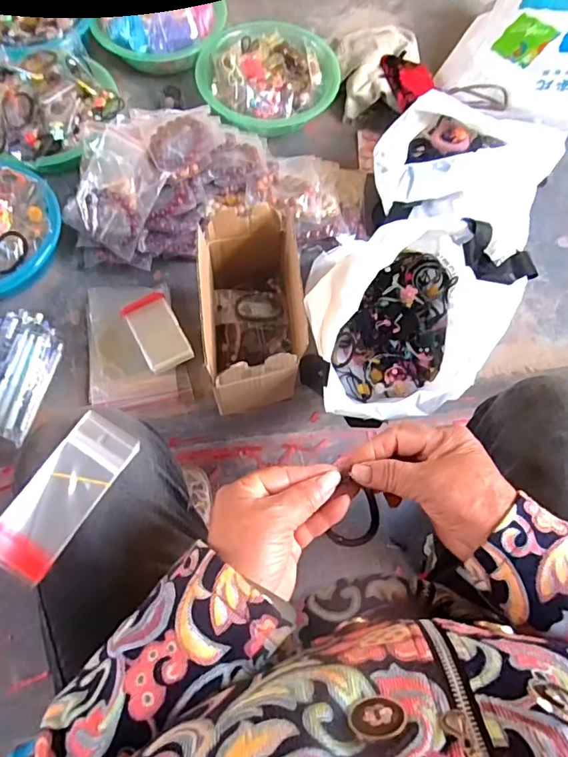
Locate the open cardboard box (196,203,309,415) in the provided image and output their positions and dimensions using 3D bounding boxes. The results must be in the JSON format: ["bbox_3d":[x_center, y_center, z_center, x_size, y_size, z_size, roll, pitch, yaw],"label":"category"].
[{"bbox_3d":[-0.040,-0.084,0.633,0.112,0.144,0.209,-6,70,-3],"label":"open cardboard box"}]

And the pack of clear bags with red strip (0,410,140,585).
[{"bbox_3d":[-0.168,0.087,0.377,0.051,0.014,0.124,35,67,-6],"label":"pack of clear bags with red strip"}]

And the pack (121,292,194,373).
[{"bbox_3d":[-0.185,-0.069,0.727,0.065,0.011,0.119,-26,72,-10],"label":"pack"}]

